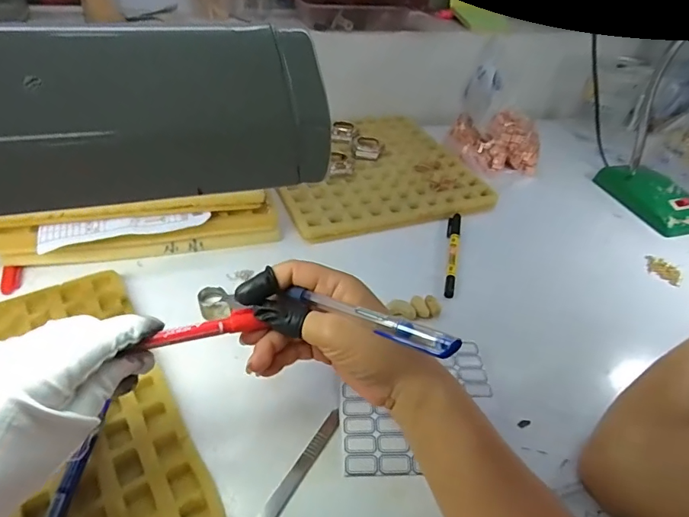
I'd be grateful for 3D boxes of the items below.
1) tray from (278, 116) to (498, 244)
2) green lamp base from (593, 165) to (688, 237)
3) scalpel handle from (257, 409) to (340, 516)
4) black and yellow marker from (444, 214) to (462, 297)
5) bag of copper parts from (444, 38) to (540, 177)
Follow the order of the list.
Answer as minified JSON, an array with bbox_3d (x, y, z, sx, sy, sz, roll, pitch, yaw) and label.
[{"bbox_3d":[0.031,-0.126,0.623,0.258,0.026,0.251,-11,43,-21],"label":"tray"},{"bbox_3d":[0.423,-0.087,0.634,0.082,0.031,0.135,-9,42,-18],"label":"green lamp base"},{"bbox_3d":[-0.033,0.147,0.315,0.012,0.004,0.110,24,42,20],"label":"scalpel handle"},{"bbox_3d":[0.120,-0.009,0.518,0.015,0.009,0.143,12,40,6],"label":"black and yellow marker"},{"bbox_3d":[0.223,-0.205,0.643,0.123,0.146,0.085,9,39,3],"label":"bag of copper parts"}]

